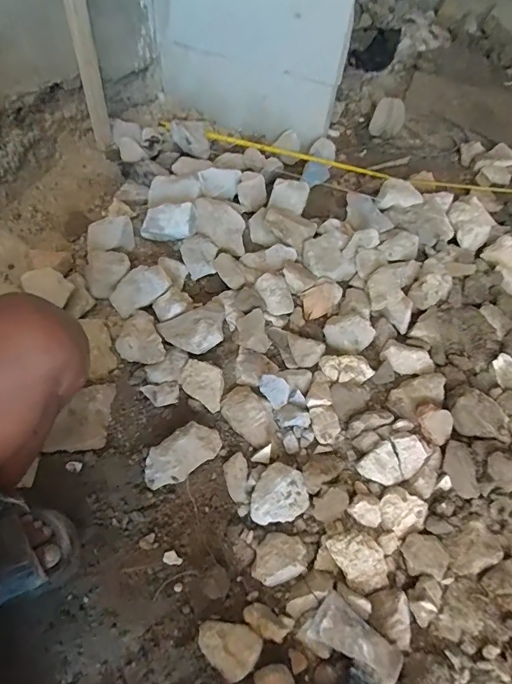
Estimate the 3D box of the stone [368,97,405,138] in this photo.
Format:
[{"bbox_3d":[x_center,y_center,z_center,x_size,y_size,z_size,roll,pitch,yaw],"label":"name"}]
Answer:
[{"bbox_3d":[0.394,-0.665,1.260,0.093,0.089,0.079,21,56,10],"label":"stone"}]

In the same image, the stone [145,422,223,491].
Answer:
[{"bbox_3d":[-0.110,0.166,0.629,0.121,0.032,0.060,-26,61,-20],"label":"stone"}]

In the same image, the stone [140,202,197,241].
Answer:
[{"bbox_3d":[-0.182,-0.252,0.888,0.115,0.076,0.054,3,53,-2],"label":"stone"}]

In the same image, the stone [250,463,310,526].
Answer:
[{"bbox_3d":[0.031,0.216,0.602,0.084,0.040,0.077,-5,54,-8],"label":"stone"}]

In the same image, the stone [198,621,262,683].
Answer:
[{"bbox_3d":[-0.034,0.360,0.503,0.074,0.042,0.057,30,59,19],"label":"stone"}]

